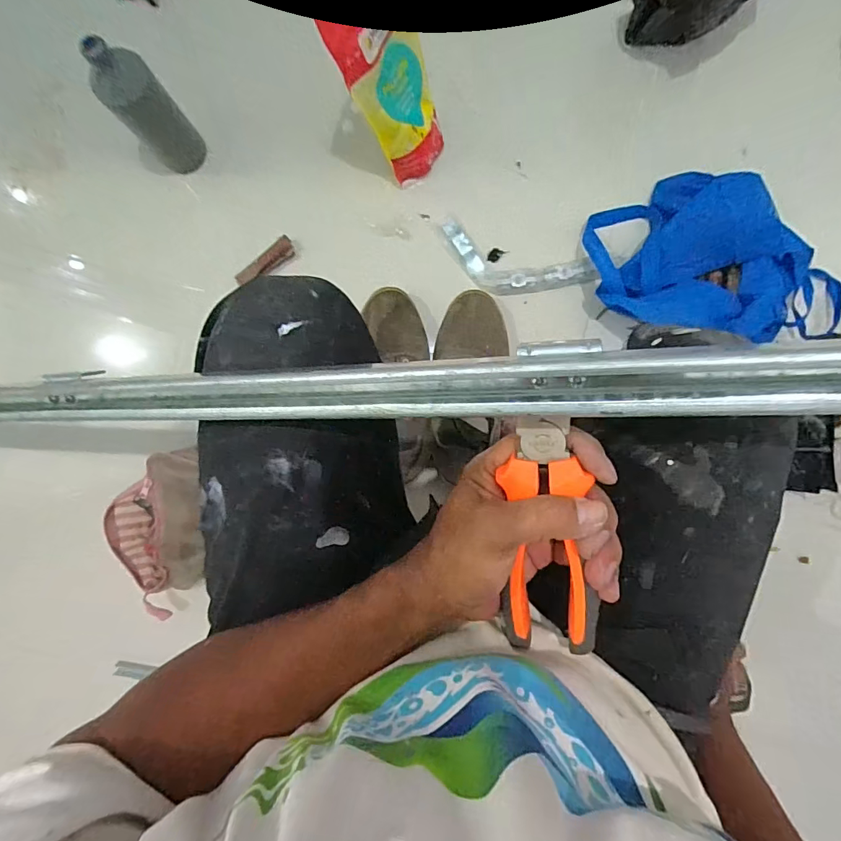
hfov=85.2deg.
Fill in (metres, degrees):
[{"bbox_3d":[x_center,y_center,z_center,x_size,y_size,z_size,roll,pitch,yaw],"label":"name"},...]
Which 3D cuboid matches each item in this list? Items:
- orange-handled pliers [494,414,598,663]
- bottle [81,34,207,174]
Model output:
[{"bbox_3d":[0.076,0.074,0.282,0.055,0.026,0.153,-7,103,0],"label":"orange-handled pliers"},{"bbox_3d":[-0.365,-0.415,0.628,0.071,0.202,0.054,-40,91,1],"label":"bottle"}]

